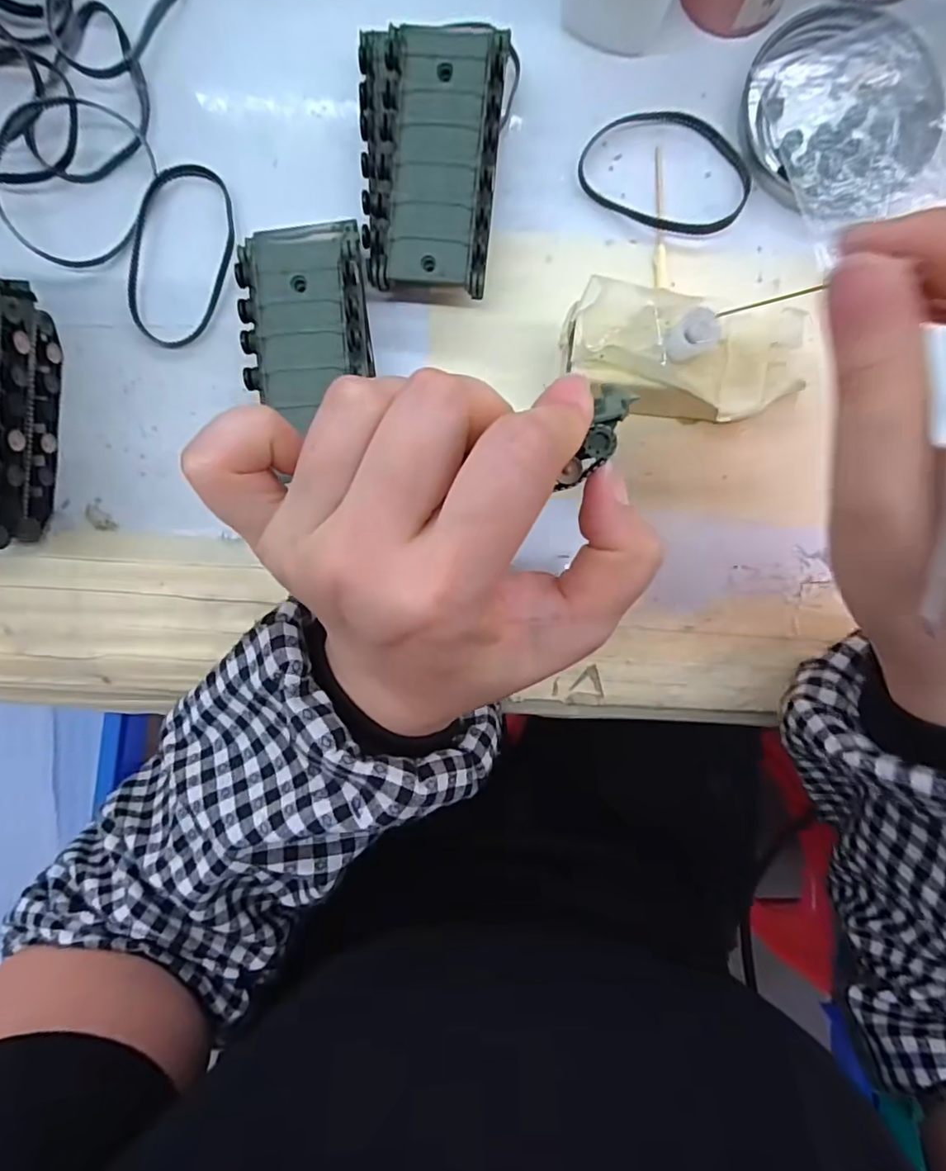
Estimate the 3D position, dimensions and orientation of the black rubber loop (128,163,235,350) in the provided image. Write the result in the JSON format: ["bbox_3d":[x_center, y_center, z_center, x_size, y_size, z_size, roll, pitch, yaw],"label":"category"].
[{"bbox_3d":[-0.120,-0.136,0.230,0.040,0.004,0.073,10,89,0],"label":"black rubber loop"}]

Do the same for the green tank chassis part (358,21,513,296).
[{"bbox_3d":[-0.018,-0.159,0.218,0.052,0.032,0.087,4,89,0],"label":"green tank chassis part"}]

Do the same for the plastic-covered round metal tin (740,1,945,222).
[{"bbox_3d":[0.150,-0.192,0.228,0.073,0.009,0.084,-16,89,0],"label":"plastic-covered round metal tin"}]

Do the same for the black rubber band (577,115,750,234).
[{"bbox_3d":[0.081,-0.173,0.232,0.070,0.004,0.049,25,90,0],"label":"black rubber band"}]

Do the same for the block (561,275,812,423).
[{"bbox_3d":[0.075,-0.083,0.197,0.083,0.026,0.041,8,89,0],"label":"block"}]

